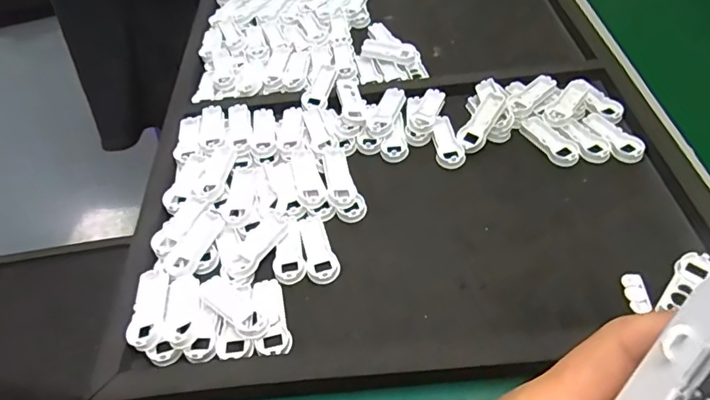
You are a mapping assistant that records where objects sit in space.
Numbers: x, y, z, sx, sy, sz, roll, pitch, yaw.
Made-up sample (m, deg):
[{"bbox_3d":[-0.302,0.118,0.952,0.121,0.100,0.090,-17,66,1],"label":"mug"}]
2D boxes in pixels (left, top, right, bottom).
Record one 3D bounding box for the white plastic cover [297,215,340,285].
[{"bbox_3d":[-0.027,0.036,0.374,0.023,0.006,0.058,-12,49,-5],"label":"white plastic cover"}]

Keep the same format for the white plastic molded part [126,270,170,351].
[{"bbox_3d":[-0.141,0.074,0.344,0.021,0.010,0.057,-8,49,-1],"label":"white plastic molded part"}]

